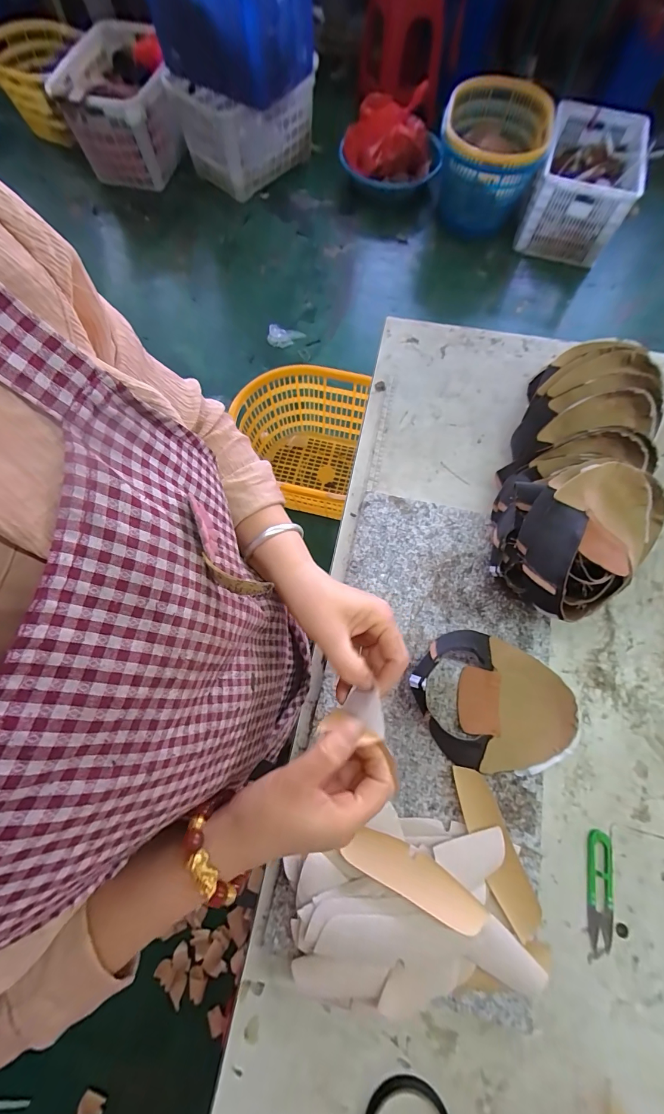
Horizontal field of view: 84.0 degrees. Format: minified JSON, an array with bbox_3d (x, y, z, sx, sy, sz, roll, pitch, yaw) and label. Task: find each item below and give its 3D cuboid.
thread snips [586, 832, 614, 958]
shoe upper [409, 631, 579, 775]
[{"bbox_3d":[0.323,0.402,0.443,0.029,0.009,0.122,11,72,4],"label":"thread snips"},{"bbox_3d":[0.204,0.184,0.471,0.205,0.049,0.169,7,72,3],"label":"shoe upper"}]

